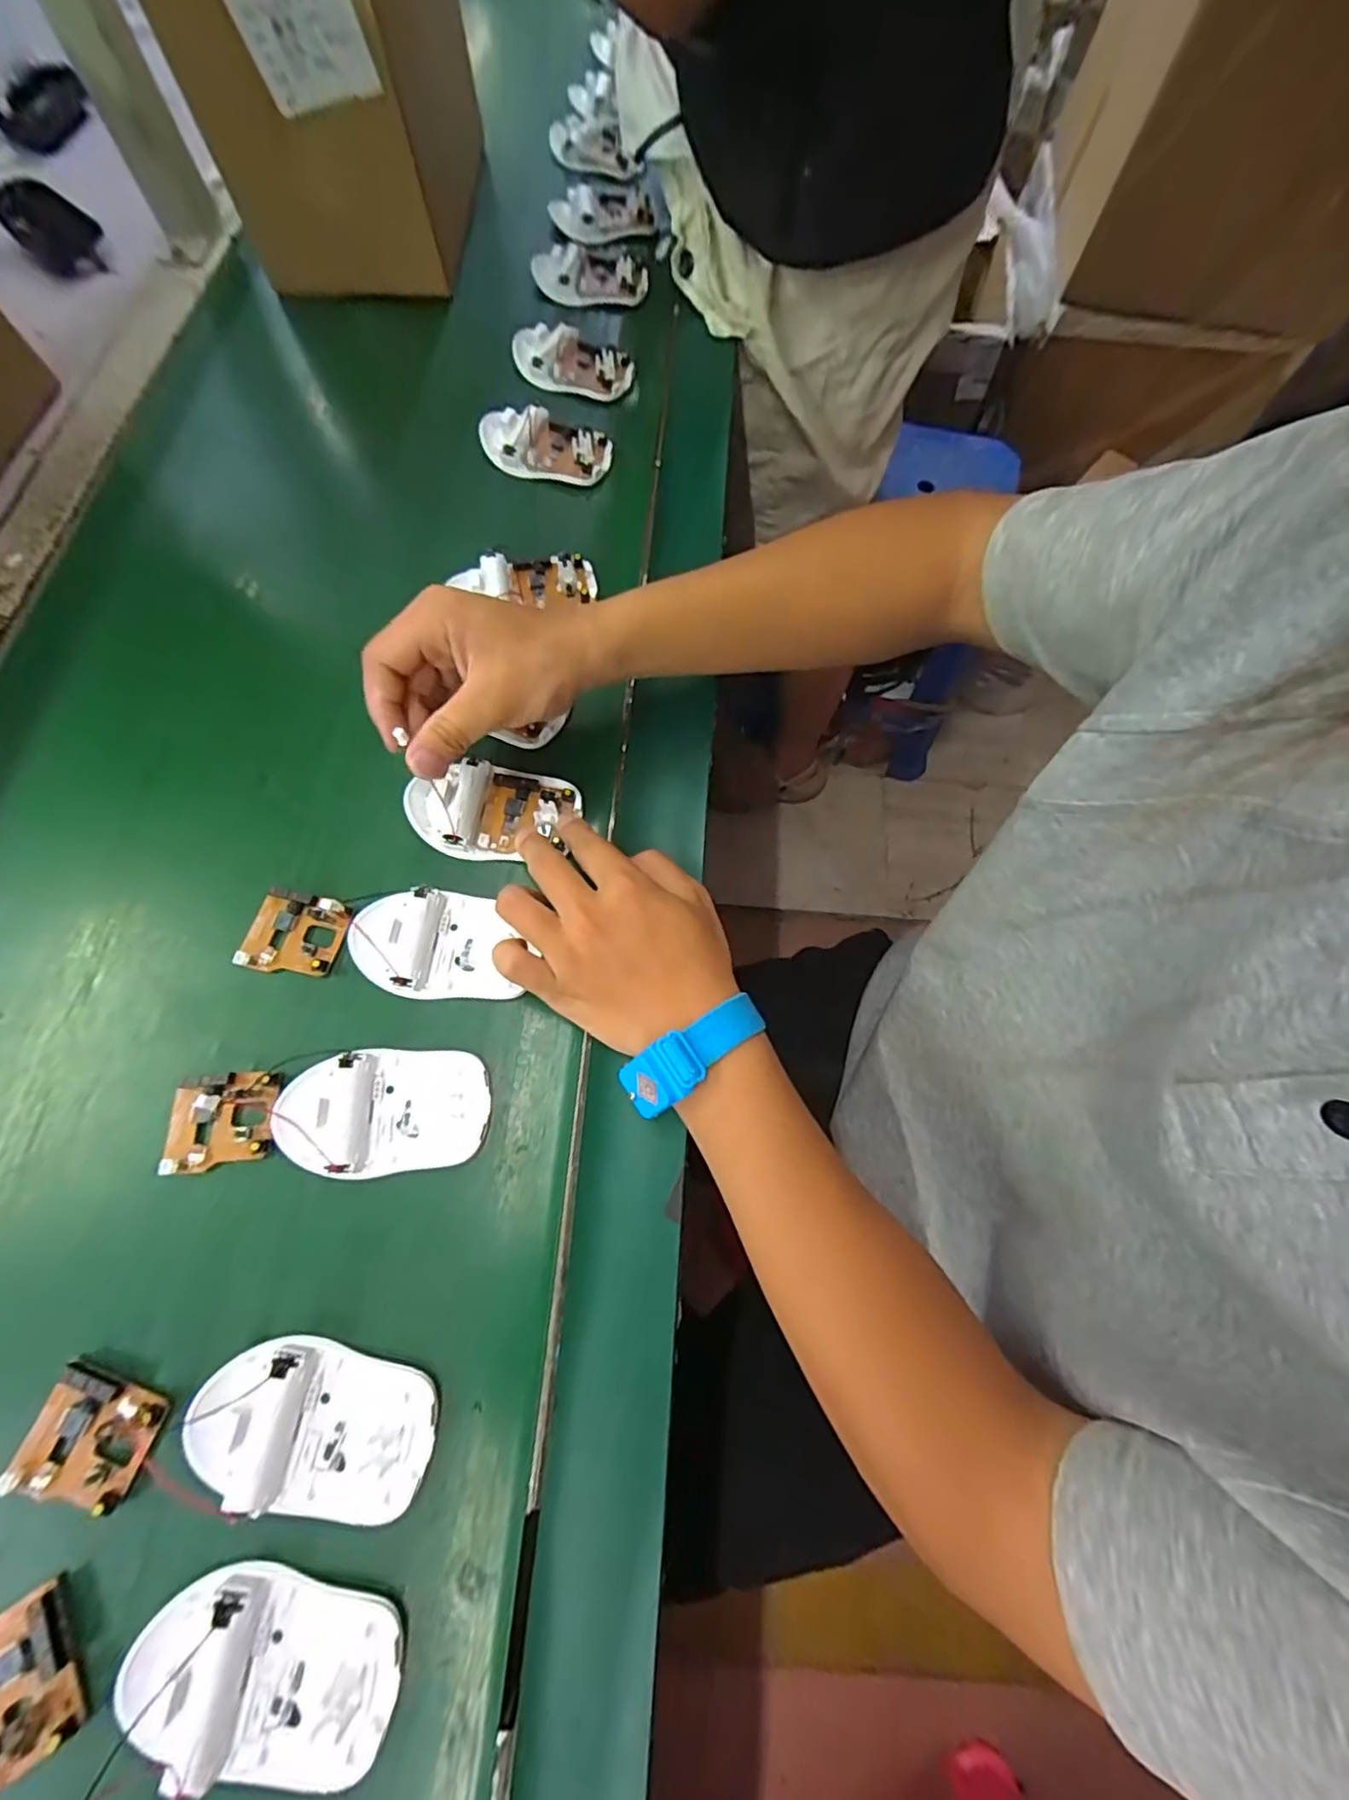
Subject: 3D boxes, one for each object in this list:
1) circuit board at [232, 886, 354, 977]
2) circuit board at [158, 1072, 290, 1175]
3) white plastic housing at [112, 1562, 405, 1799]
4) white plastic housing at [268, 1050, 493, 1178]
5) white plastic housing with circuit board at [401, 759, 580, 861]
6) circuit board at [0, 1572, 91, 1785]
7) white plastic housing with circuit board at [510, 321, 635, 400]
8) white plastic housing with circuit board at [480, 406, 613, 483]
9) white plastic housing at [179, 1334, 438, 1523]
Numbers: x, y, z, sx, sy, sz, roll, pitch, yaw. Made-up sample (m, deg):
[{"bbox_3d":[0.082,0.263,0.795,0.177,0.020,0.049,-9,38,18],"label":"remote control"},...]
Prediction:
[{"bbox_3d":[-0.204,0.018,0.338,0.051,0.012,0.044,15,70,4],"label":"circuit board"},{"bbox_3d":[-0.220,0.107,0.305,0.050,0.010,0.044,-2,70,-2],"label":"circuit board"},{"bbox_3d":[-0.154,0.291,0.233,0.097,0.016,0.055,8,70,1],"label":"white plastic housing"},{"bbox_3d":[-0.141,0.102,0.304,0.099,0.017,0.055,-6,70,-4],"label":"white plastic housing"},{"bbox_3d":[-0.104,-0.054,0.359,0.093,0.019,0.056,4,70,0],"label":"white plastic housing with circuit board"},{"bbox_3d":[-0.251,0.298,0.237,0.043,0.008,0.049,-30,73,-12],"label":"circuit board"},{"bbox_3d":[-0.083,-0.432,0.500,0.097,0.019,0.045,16,70,4],"label":"white plastic housing with circuit board"},{"bbox_3d":[-0.097,-0.341,0.466,0.097,0.023,0.048,8,70,1],"label":"white plastic housing with circuit board"},{"bbox_3d":[-0.149,0.220,0.259,0.095,0.020,0.056,15,70,4],"label":"white plastic housing"}]

